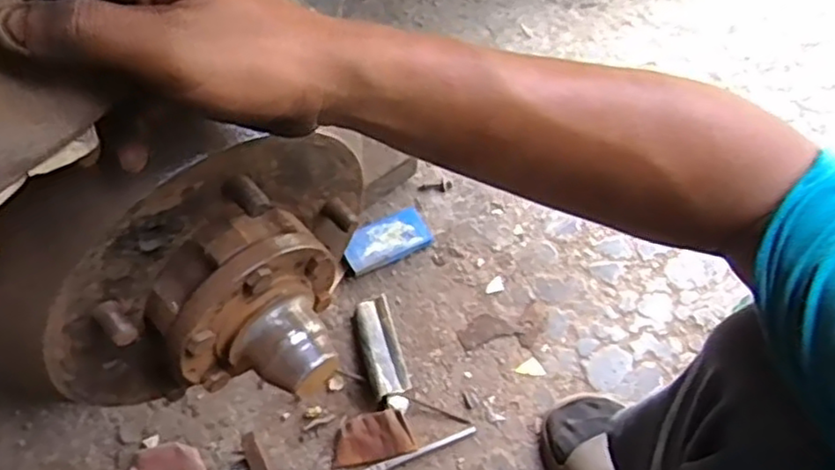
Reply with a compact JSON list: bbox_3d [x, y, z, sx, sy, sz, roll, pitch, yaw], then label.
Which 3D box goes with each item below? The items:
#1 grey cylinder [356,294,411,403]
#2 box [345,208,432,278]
[{"bbox_3d":[-0.044,0.133,0.828,0.044,0.027,0.121,-16,67,-2],"label":"grey cylinder"},{"bbox_3d":[-0.041,0.005,0.881,0.110,0.018,0.060,-26,68,-6],"label":"box"}]

